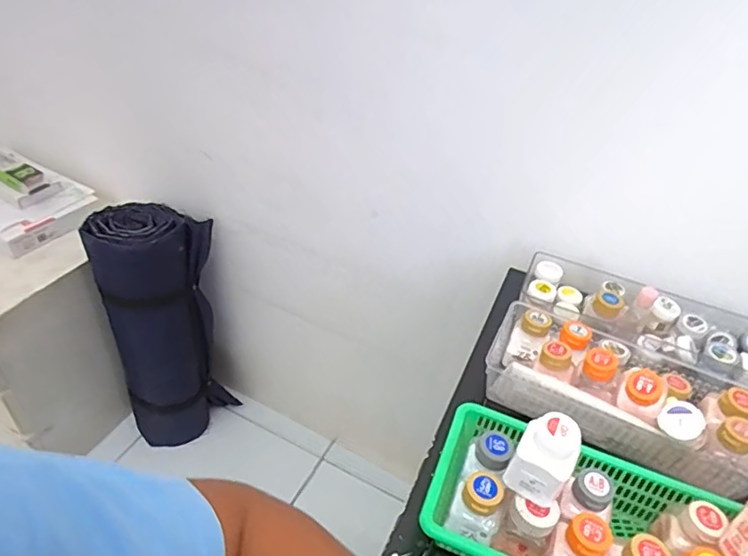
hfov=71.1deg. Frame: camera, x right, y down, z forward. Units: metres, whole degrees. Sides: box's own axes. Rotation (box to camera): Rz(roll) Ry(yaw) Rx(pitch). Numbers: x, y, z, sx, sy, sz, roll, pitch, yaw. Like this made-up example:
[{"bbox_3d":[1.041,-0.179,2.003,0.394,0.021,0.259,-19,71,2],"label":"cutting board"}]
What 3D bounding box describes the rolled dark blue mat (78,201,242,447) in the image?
[{"bbox_3d":[-0.429,0.119,1.122,0.223,0.545,0.143,-26,50,-32],"label":"rolled dark blue mat"}]

